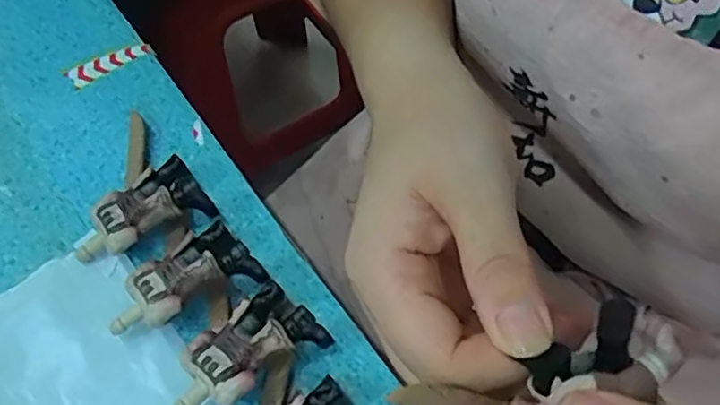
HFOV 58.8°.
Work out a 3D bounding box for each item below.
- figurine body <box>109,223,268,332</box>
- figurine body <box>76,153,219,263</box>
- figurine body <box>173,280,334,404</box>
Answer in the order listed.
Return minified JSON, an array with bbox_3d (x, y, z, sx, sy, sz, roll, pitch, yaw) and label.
[{"bbox_3d":[-0.073,0.033,0.263,0.060,0.024,0.032,-25,59,-16],"label":"figurine body"},{"bbox_3d":[-0.098,0.005,0.282,0.058,0.022,0.031,-28,60,-18],"label":"figurine body"},{"bbox_3d":[-0.045,0.059,0.245,0.059,0.024,0.032,-35,62,-21],"label":"figurine body"}]

